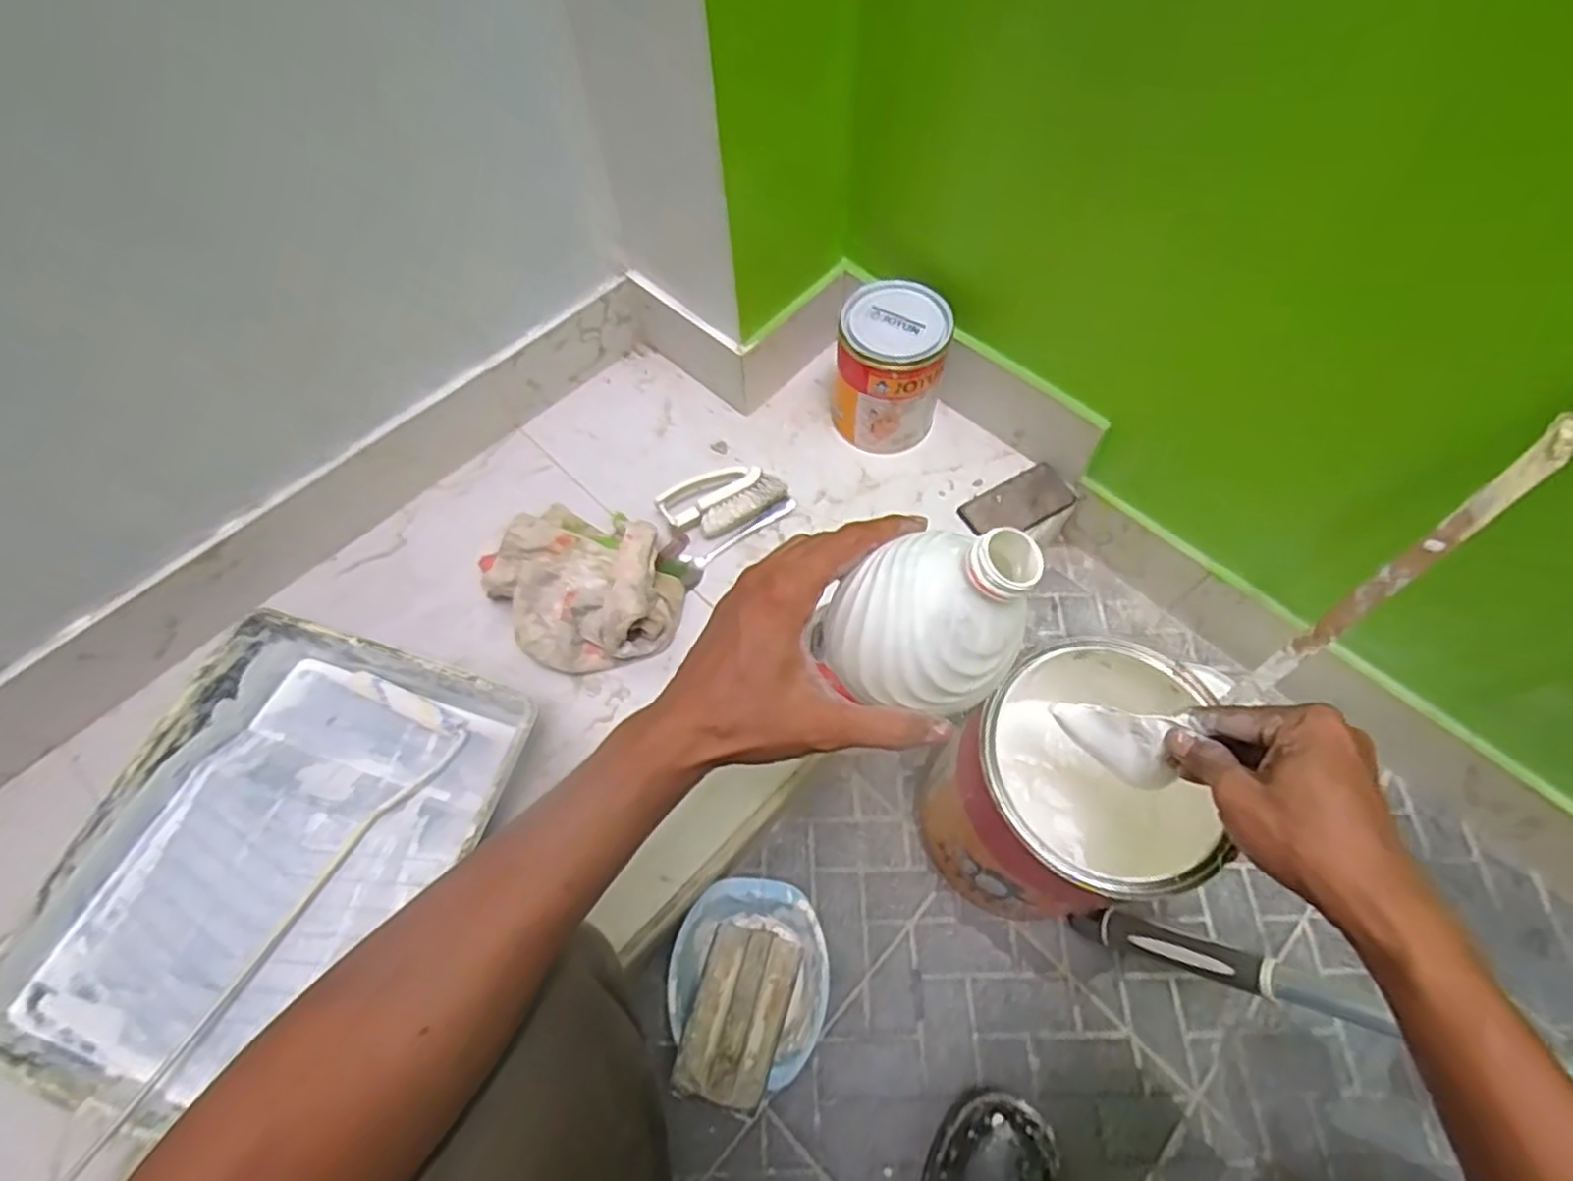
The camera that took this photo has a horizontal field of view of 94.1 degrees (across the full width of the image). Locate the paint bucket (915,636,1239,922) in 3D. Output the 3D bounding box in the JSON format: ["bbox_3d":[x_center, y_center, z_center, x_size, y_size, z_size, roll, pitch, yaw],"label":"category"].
[{"bbox_3d":[0.215,0.165,0.586,0.176,0.234,0.170,0,63,0],"label":"paint bucket"}]

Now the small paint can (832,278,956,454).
[{"bbox_3d":[0.105,-0.222,0.755,0.106,0.148,0.100,0,63,0],"label":"small paint can"}]

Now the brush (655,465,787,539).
[{"bbox_3d":[-0.065,-0.093,0.744,0.119,0.040,0.070,-32,67,-15],"label":"brush"}]

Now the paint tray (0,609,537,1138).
[{"bbox_3d":[-0.386,0.210,0.577,0.278,0.074,0.339,18,64,9],"label":"paint tray"}]

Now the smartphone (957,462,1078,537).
[{"bbox_3d":[0.238,-0.090,0.751,0.119,0.014,0.056,-28,66,-13],"label":"smartphone"}]

